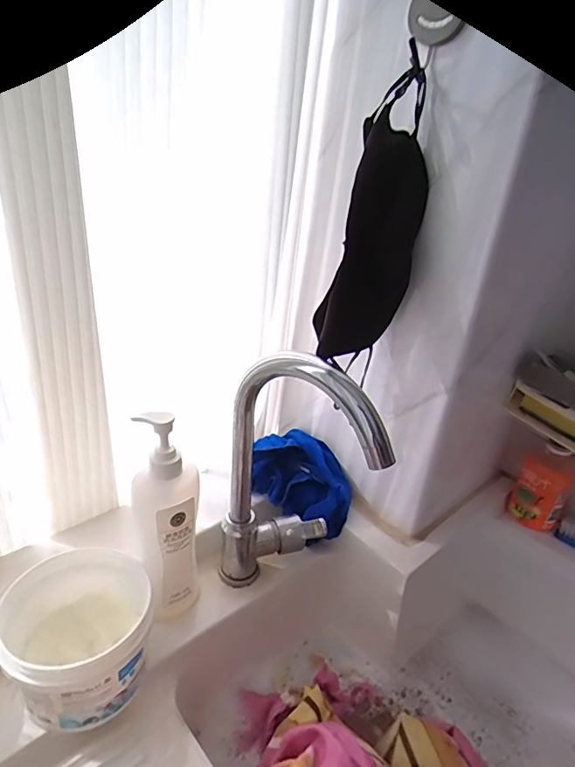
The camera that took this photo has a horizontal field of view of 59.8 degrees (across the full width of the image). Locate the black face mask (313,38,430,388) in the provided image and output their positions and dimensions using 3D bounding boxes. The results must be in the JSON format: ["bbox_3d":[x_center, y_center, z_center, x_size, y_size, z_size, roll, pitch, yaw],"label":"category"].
[{"bbox_3d":[0.086,-0.143,0.500,0.088,0.277,0.071,10,29,7],"label":"black face mask"}]

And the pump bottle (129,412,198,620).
[{"bbox_3d":[-0.119,0.137,0.499,0.061,0.225,0.049,-2,30,-15],"label":"pump bottle"}]

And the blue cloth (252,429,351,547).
[{"bbox_3d":[0.013,0.128,0.670,0.141,0.074,0.139,5,29,-2],"label":"blue cloth"}]

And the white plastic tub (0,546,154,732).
[{"bbox_3d":[-0.187,0.238,0.460,0.115,0.108,0.125,5,29,-3],"label":"white plastic tub"}]

